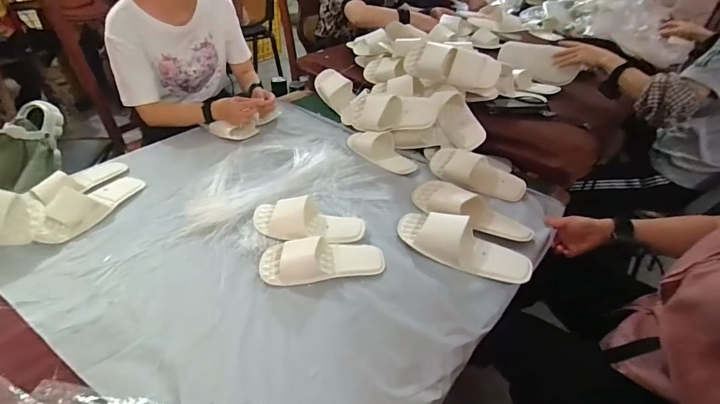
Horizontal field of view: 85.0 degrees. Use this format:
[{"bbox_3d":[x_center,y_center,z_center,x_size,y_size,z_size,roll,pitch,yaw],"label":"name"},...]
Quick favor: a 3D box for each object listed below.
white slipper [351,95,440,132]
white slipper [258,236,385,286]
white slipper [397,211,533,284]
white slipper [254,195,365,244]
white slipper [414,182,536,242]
[{"bbox_3d":[0.086,-0.245,1.082,0.265,0.101,0.076,5,6,20],"label":"white slipper"},{"bbox_3d":[-0.071,0.100,0.742,0.232,0.053,0.096,-6,39,-13],"label":"white slipper"},{"bbox_3d":[0.202,0.081,0.779,0.272,0.062,0.108,24,42,24],"label":"white slipper"},{"bbox_3d":[-0.106,0.033,0.813,0.229,0.052,0.093,2,38,-3],"label":"white slipper"},{"bbox_3d":[0.240,0.015,0.863,0.273,0.046,0.099,26,43,26],"label":"white slipper"}]

